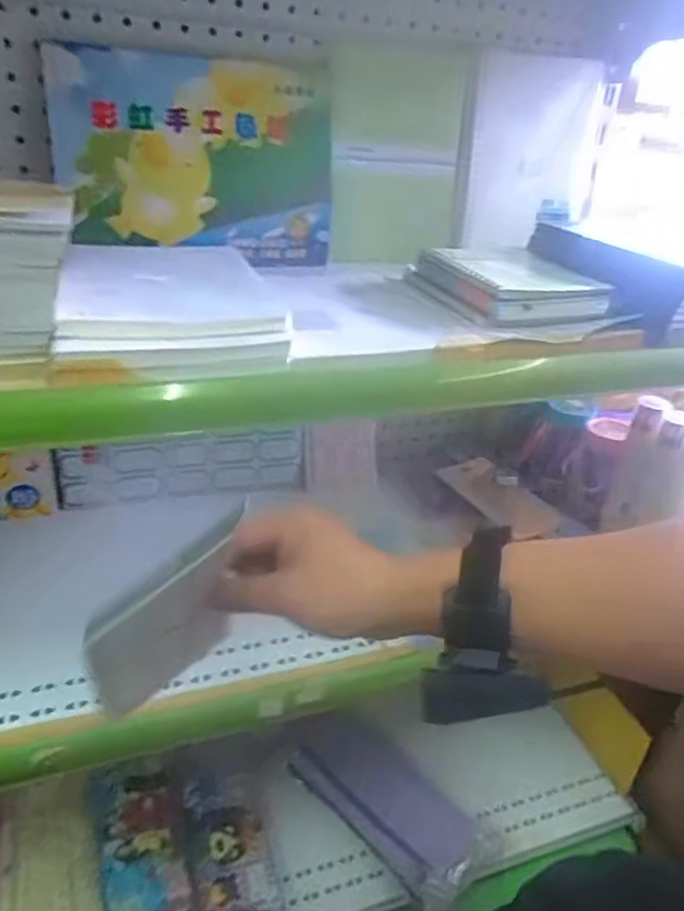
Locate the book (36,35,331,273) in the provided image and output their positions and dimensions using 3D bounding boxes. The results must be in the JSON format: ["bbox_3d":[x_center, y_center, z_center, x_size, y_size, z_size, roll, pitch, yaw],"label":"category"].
[{"bbox_3d":[-0.133,-0.281,0.637,0.259,0.181,0.018,-6,19,-20],"label":"book"}]

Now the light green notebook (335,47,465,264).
[{"bbox_3d":[0.060,-0.319,0.717,0.152,0.211,0.021,-6,14,-20],"label":"light green notebook"}]

